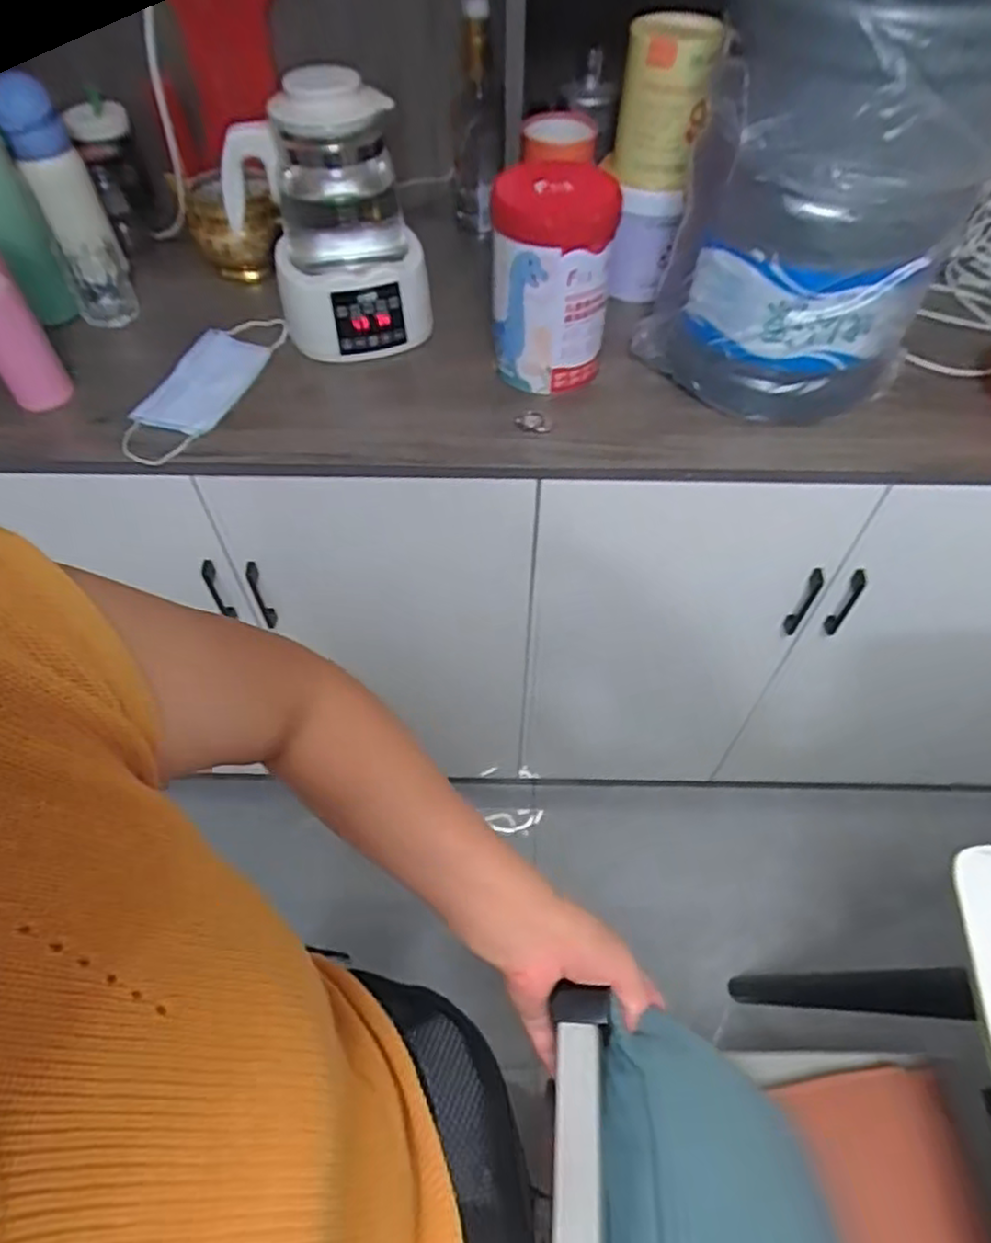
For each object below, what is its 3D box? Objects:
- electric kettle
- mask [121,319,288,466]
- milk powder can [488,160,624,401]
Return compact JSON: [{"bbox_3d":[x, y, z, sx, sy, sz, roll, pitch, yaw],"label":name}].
[{"bbox_3d":[-0.183,-0.434,0.780,0.194,0.248,0.137,-13,55,-9],"label":"electric kettle"},{"bbox_3d":[-0.333,-0.278,0.813,0.096,0.020,0.272,12,55,10],"label":"mask"},{"bbox_3d":[0.060,-0.370,0.770,0.131,0.198,0.123,-2,54,0],"label":"milk powder can"}]

